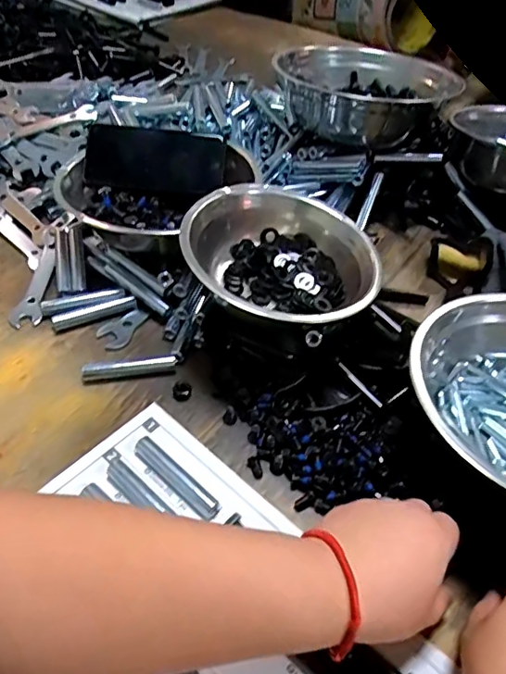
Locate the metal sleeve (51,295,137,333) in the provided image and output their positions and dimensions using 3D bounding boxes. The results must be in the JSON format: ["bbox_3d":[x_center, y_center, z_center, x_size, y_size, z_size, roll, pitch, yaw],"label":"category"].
[{"bbox_3d":[-0.167,-0.025,0.568,0.087,0.010,0.018,-17,50,-19],"label":"metal sleeve"}]

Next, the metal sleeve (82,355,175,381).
[{"bbox_3d":[-0.119,0.029,0.520,0.088,0.017,0.014,-9,48,-12],"label":"metal sleeve"}]

